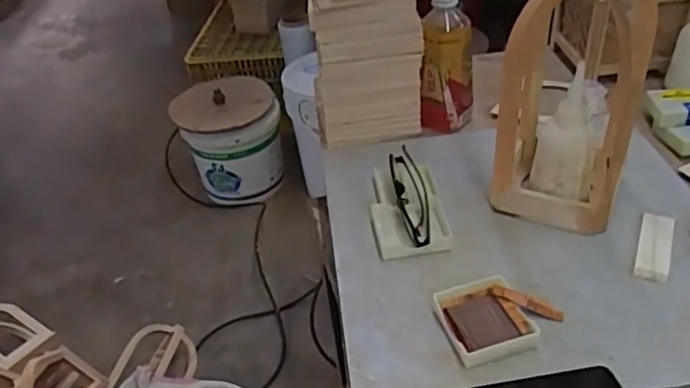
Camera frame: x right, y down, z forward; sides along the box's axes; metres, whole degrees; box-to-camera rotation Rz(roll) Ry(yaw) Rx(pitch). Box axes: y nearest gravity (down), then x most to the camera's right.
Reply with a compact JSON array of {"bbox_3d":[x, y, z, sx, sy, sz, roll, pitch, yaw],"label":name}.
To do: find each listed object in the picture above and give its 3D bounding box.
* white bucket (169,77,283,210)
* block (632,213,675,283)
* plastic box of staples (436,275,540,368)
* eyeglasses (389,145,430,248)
[{"bbox_3d":[-0.343,-0.165,1.914,0.293,0.300,0.311,-5,38,4],"label":"white bucket"},{"bbox_3d":[0.310,0.050,0.620,0.031,0.013,0.098,12,42,24],"label":"block"},{"bbox_3d":[0.123,0.112,0.557,0.069,0.021,0.076,-15,38,-9],"label":"plastic box of staples"},{"bbox_3d":[0.074,-0.004,0.687,0.037,0.034,0.150,-8,38,-1],"label":"eyeglasses"}]

